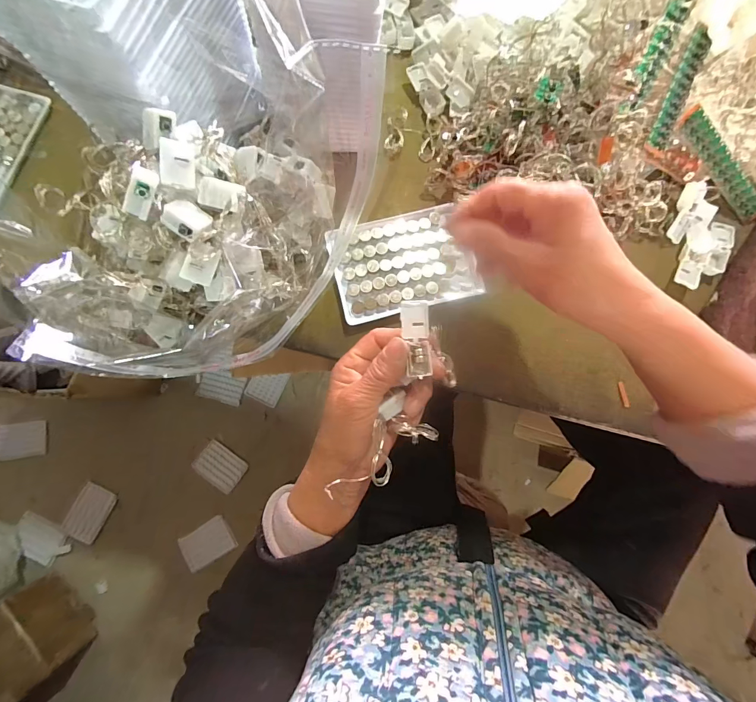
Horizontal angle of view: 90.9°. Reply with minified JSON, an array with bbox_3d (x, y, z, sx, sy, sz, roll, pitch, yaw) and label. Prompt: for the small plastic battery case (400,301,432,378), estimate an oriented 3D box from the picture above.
[{"bbox_3d":[0.029,-0.009,0.269,0.020,0.010,0.055,-7,91,0],"label":"small plastic battery case"}]

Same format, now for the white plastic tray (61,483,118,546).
[{"bbox_3d":[-0.803,0.453,1.037,0.091,0.016,0.140,26,73,-12],"label":"white plastic tray"}]

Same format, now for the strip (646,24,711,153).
[{"bbox_3d":[0.264,-0.228,0.323,0.020,0.005,0.119,24,85,3],"label":"strip"}]

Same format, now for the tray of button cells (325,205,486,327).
[{"bbox_3d":[0.023,-0.082,0.342,0.124,0.012,0.089,-15,85,-1],"label":"tray of button cells"}]

